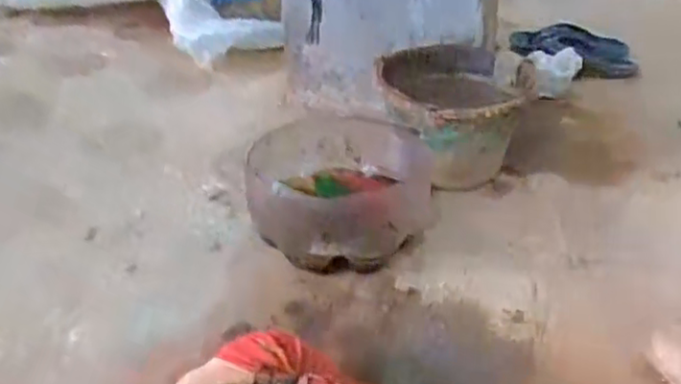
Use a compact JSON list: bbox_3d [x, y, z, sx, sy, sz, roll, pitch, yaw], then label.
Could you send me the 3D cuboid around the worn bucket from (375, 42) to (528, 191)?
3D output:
[{"bbox_3d":[0.165,-0.111,1.095,0.216,0.163,0.221,1,32,3],"label":"worn bucket"}]

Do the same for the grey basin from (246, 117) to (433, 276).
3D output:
[{"bbox_3d":[0.003,0.008,0.966,0.257,0.138,0.210,2,32,0],"label":"grey basin"}]

